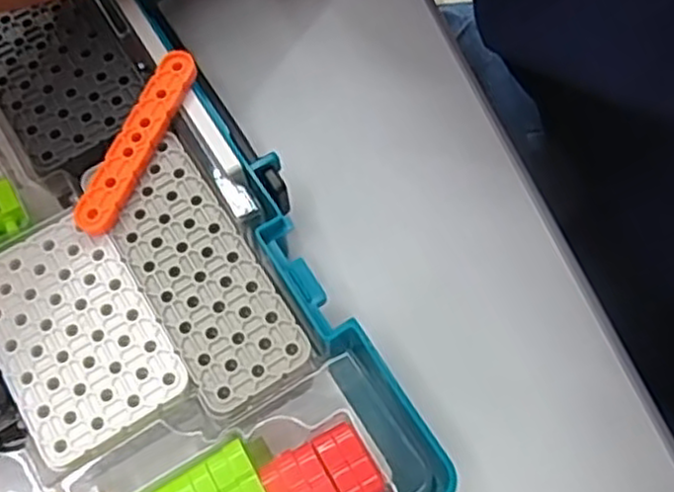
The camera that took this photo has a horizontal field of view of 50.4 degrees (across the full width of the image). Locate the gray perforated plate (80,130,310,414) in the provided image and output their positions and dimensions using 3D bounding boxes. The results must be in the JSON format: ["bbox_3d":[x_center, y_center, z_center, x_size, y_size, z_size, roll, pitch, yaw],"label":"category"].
[{"bbox_3d":[-0.049,0.006,0.243,0.038,0.004,0.096,-32,72,-9],"label":"gray perforated plate"}]

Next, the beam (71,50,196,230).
[{"bbox_3d":[-0.071,-0.038,0.257,0.015,0.006,0.074,23,72,10],"label":"beam"}]

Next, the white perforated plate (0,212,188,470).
[{"bbox_3d":[-0.087,0.027,0.235,0.050,0.004,0.075,-32,72,-9],"label":"white perforated plate"}]

